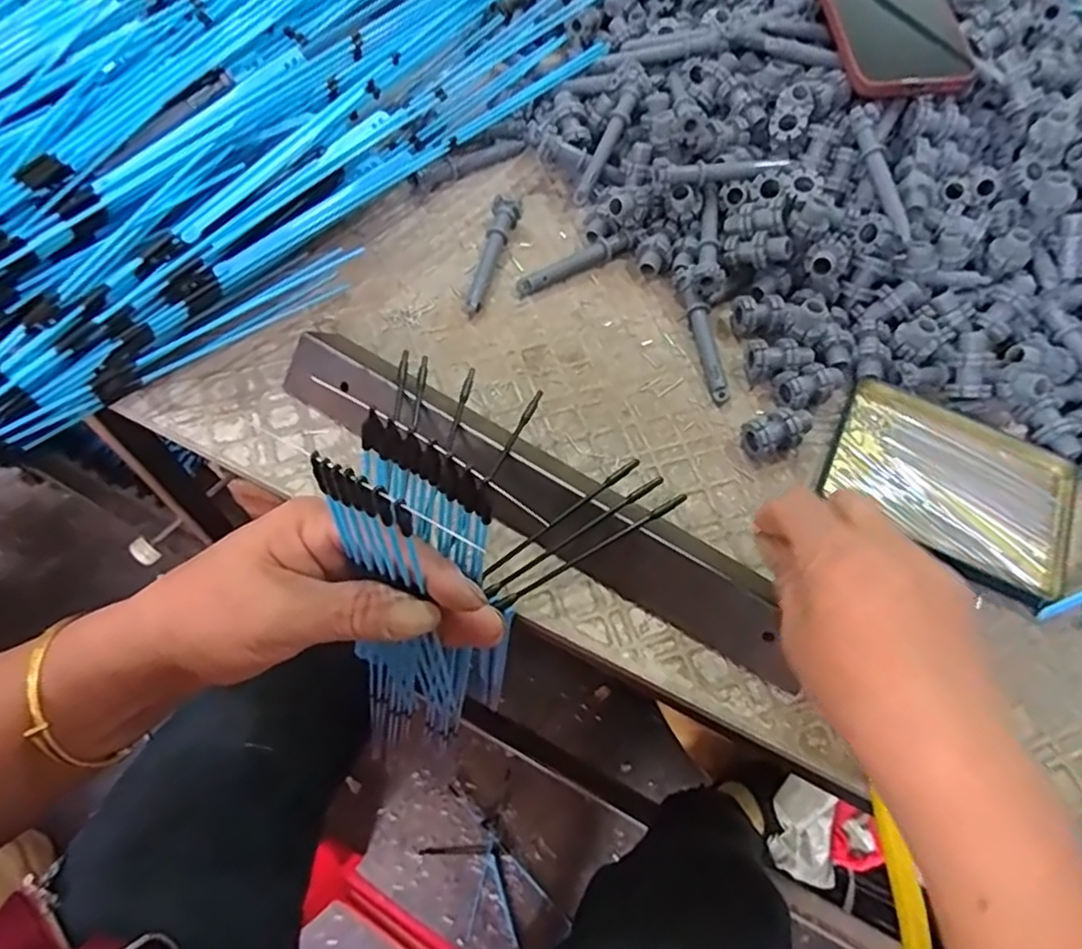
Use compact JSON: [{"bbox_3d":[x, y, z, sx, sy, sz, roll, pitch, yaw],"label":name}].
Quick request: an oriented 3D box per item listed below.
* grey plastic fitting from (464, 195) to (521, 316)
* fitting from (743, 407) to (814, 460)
[{"bbox_3d":[-0.032,-0.142,0.435,0.016,0.017,0.092,12,62,3],"label":"grey plastic fitting"},{"bbox_3d":[0.134,-0.023,0.376,0.037,0.021,0.021,-23,65,-15],"label":"fitting"}]

